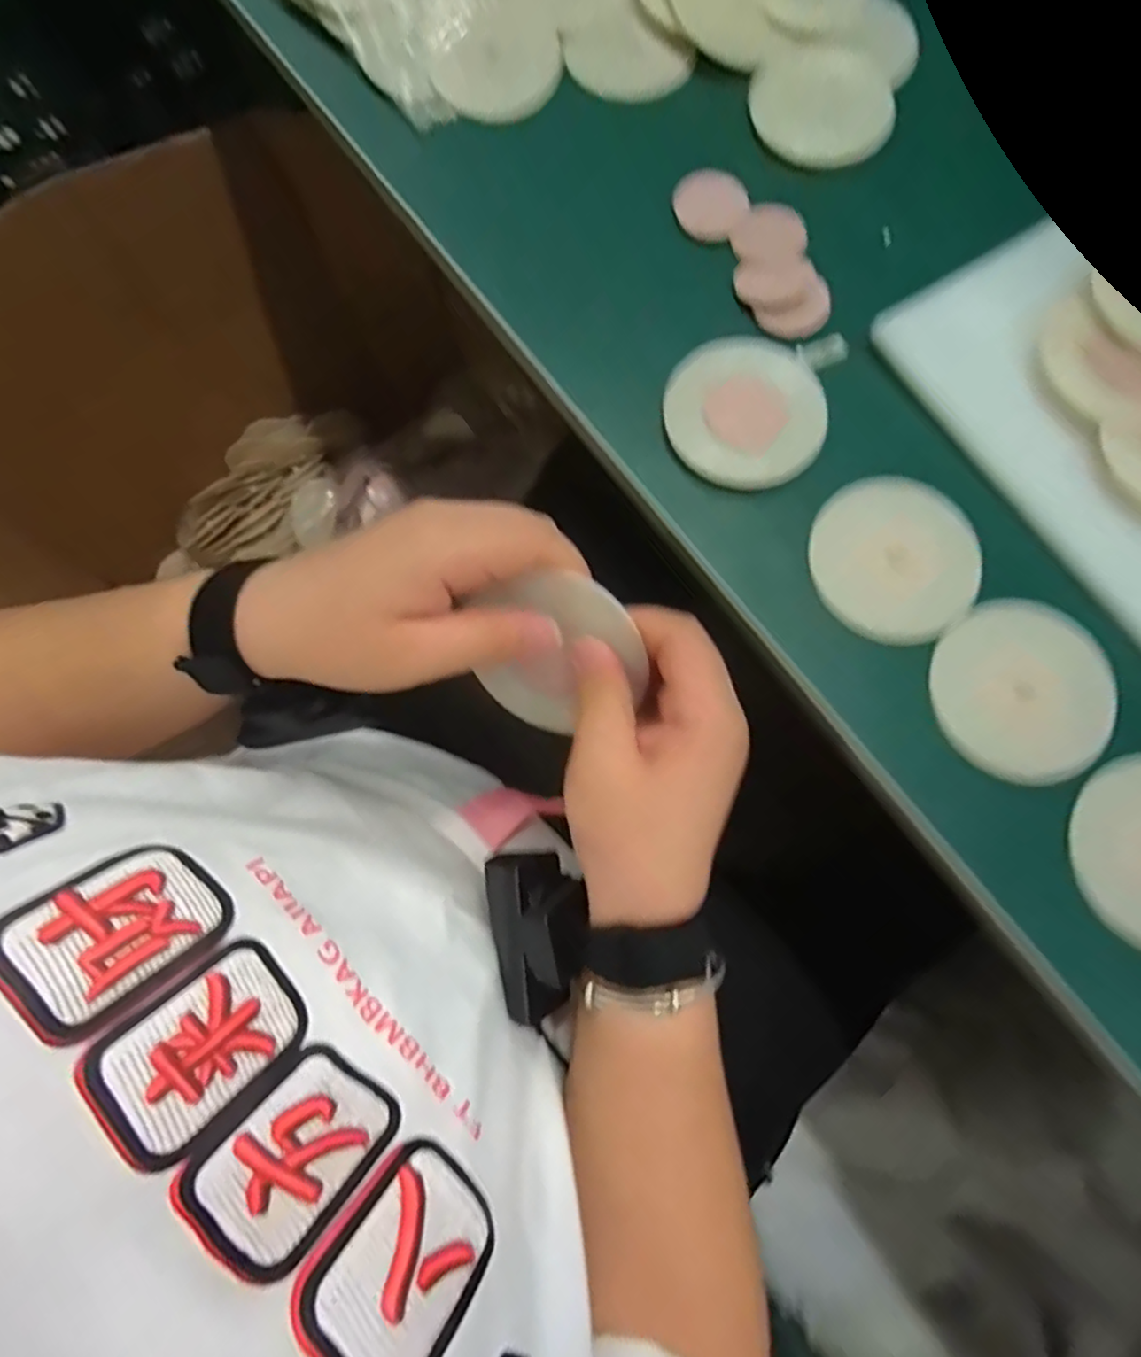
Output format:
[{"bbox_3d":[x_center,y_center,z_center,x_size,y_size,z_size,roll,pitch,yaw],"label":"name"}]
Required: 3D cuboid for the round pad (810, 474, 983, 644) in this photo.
[{"bbox_3d":[0.171,-0.064,0.344,0.083,0.012,0.087,0,76,1],"label":"round pad"}]

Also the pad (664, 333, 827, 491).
[{"bbox_3d":[0.096,-0.150,0.355,0.083,0.006,0.091,0,76,1],"label":"pad"}]

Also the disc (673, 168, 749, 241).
[{"bbox_3d":[0.085,-0.289,0.394,0.043,0.006,0.048,30,78,8],"label":"disc"}]

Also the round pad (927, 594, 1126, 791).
[{"bbox_3d":[0.225,0.005,0.320,0.083,0.008,0.087,0,76,1],"label":"round pad"}]

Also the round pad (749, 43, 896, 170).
[{"bbox_3d":[0.158,-0.361,0.406,0.087,0.006,0.087,0,76,1],"label":"round pad"}]

